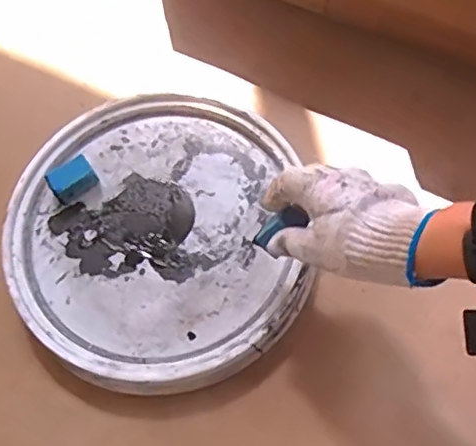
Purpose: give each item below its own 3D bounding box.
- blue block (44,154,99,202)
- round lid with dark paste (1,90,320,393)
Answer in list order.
[{"bbox_3d":[-0.163,-0.044,0.593,0.045,0.023,0.029,-41,68,-13],"label":"blue block"},{"bbox_3d":[-0.082,0.005,0.572,0.264,0.025,0.286,-1,67,2],"label":"round lid with dark paste"}]

